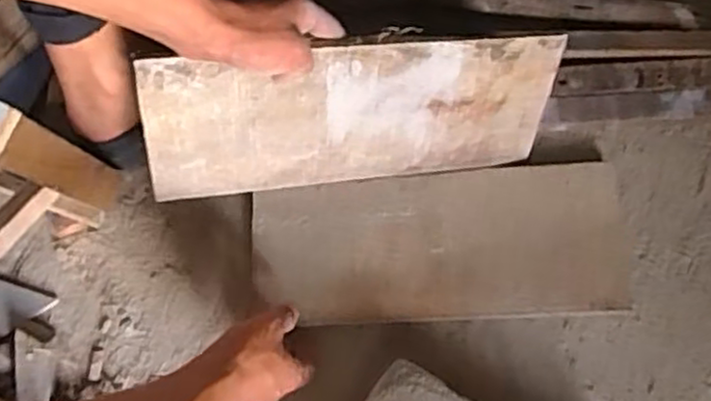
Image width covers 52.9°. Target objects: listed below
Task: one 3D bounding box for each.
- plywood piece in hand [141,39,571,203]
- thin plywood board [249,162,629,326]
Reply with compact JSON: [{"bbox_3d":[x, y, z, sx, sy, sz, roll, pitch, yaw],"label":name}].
[{"bbox_3d":[0.001,-0.069,0.618,0.349,0.151,0.009,-7,45,-13],"label":"plywood piece in hand"},{"bbox_3d":[0.077,0.044,0.686,0.347,0.013,0.143,-2,76,1],"label":"thin plywood board"}]

